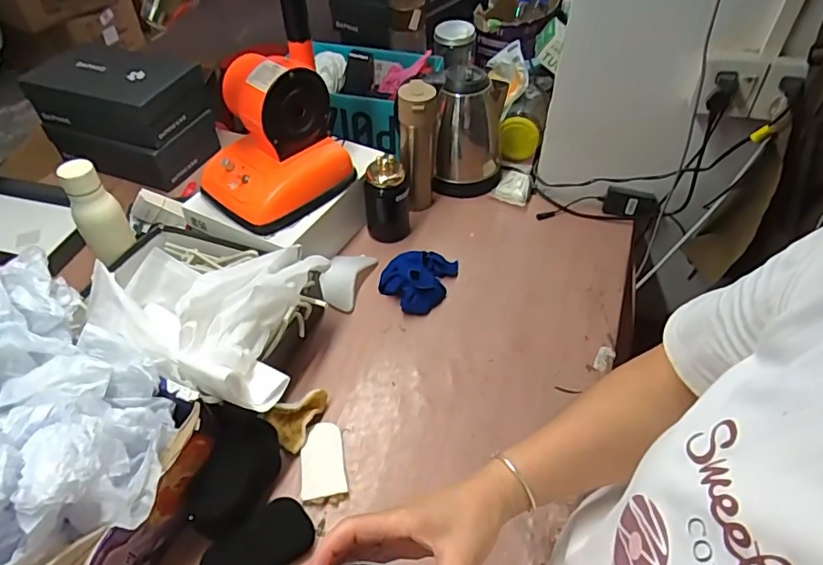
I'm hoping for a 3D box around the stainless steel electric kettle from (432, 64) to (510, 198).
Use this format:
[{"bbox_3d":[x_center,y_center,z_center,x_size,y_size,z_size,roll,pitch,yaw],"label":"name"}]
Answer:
[{"bbox_3d":[0.109,-0.280,1.003,0.125,0.219,0.121,6,48,6],"label":"stainless steel electric kettle"}]

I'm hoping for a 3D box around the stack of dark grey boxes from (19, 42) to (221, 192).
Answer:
[{"bbox_3d":[-0.586,-0.339,1.096,0.302,0.210,0.176,14,49,13],"label":"stack of dark grey boxes"}]

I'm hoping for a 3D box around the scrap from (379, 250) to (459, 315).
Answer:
[{"bbox_3d":[0.008,-0.013,0.891,0.112,0.053,0.133,15,49,14],"label":"scrap"}]

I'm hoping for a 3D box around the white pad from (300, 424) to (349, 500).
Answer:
[{"bbox_3d":[-0.116,0.231,0.695,0.055,0.012,0.097,-8,48,-7],"label":"white pad"}]

